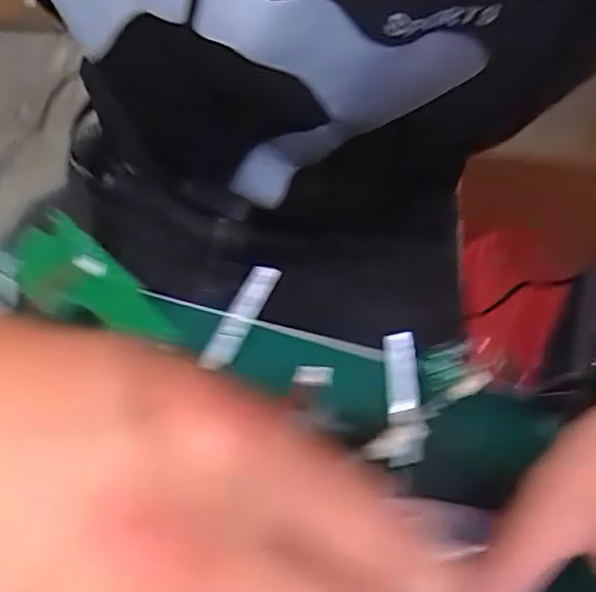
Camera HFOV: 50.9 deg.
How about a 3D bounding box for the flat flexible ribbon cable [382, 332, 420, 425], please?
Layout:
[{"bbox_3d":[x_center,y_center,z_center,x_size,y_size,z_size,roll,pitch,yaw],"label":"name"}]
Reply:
[{"bbox_3d":[0.051,0.040,0.311,0.016,0.004,0.045,-3,70,3],"label":"flat flexible ribbon cable"}]

